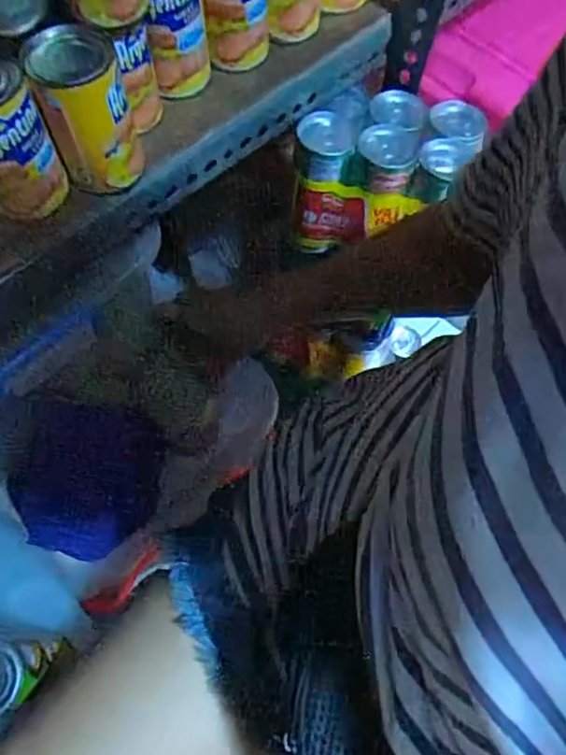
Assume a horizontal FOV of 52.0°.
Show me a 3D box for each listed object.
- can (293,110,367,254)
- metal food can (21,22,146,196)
[{"bbox_3d":[0.043,-0.175,0.533,0.066,0.113,0.060,1,65,-2],"label":"can"},{"bbox_3d":[-0.124,-0.167,0.372,0.051,0.086,0.051,1,65,-2],"label":"metal food can"}]

